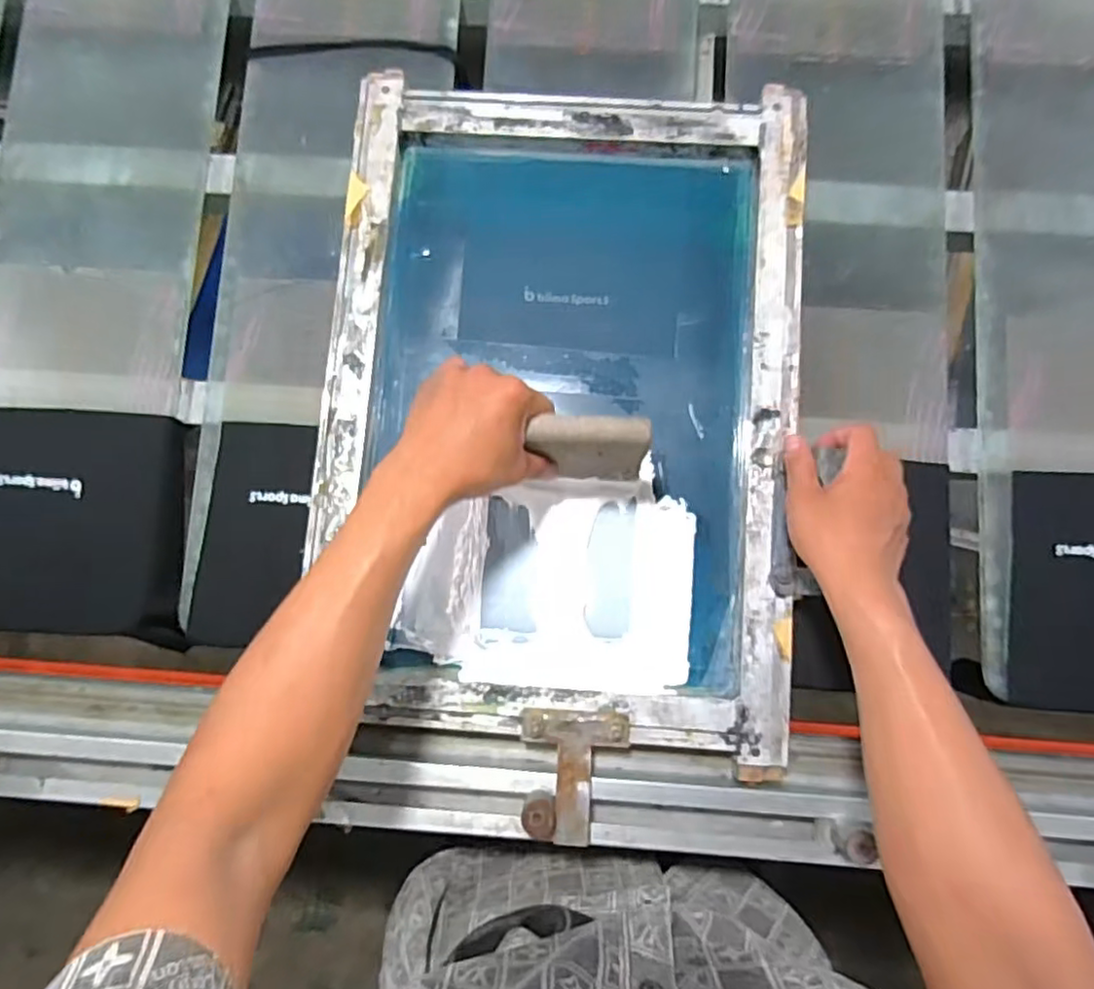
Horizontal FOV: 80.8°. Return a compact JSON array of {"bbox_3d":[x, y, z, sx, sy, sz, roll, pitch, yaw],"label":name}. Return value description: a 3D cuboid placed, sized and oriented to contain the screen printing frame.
[{"bbox_3d":[0.010,-0.061,0.538,0.384,0.055,0.567,3,84,8],"label":"screen printing frame"}]

